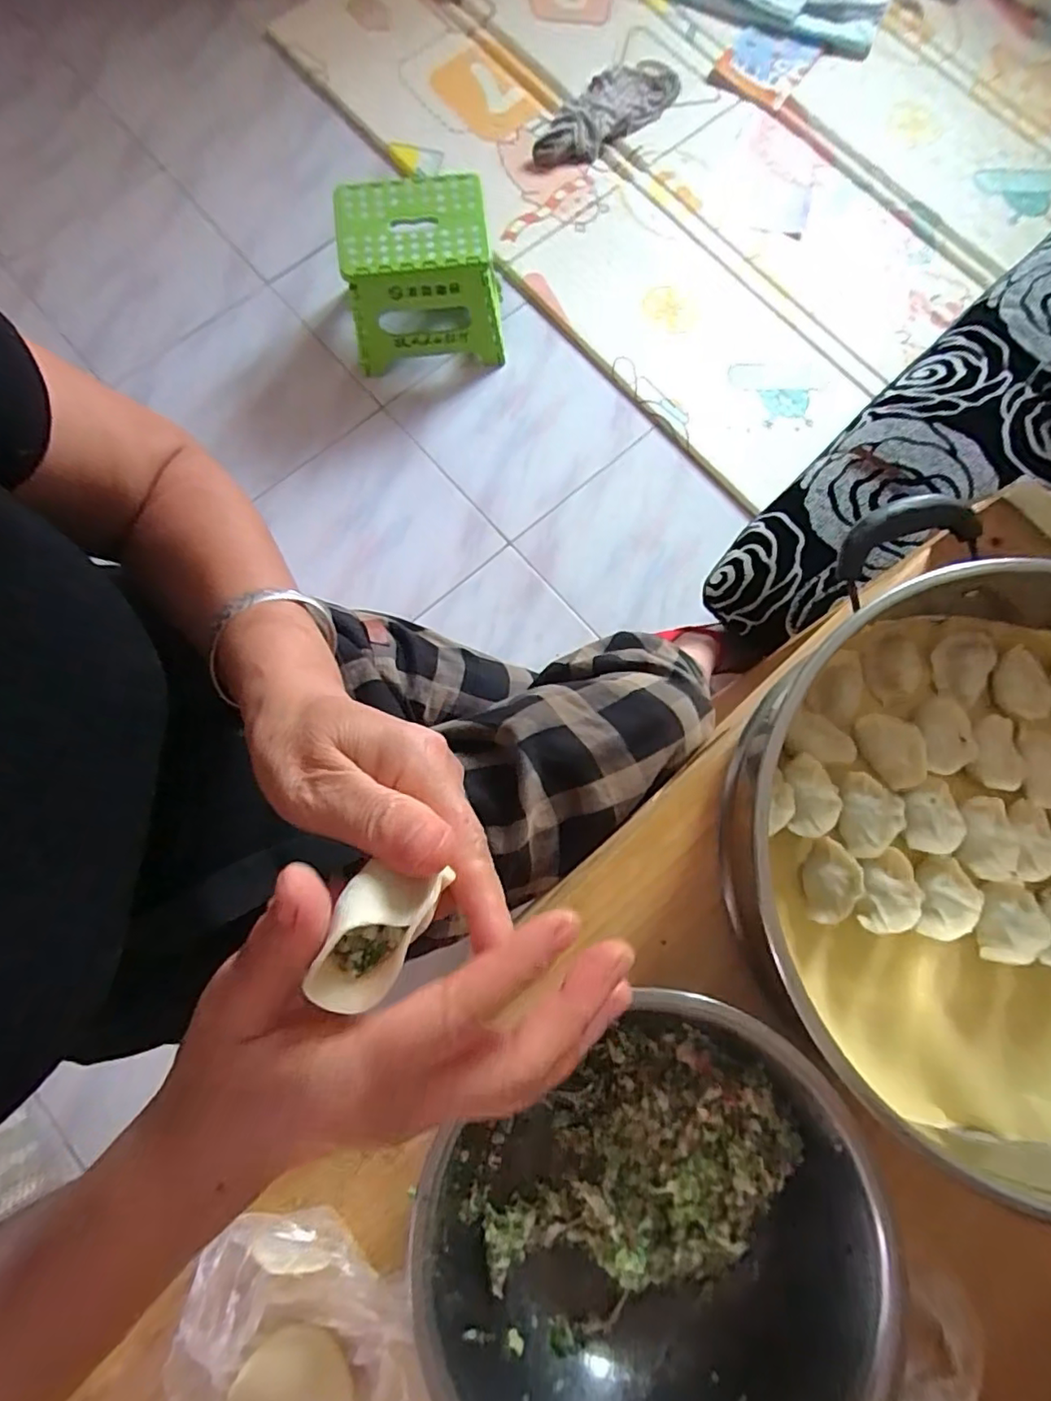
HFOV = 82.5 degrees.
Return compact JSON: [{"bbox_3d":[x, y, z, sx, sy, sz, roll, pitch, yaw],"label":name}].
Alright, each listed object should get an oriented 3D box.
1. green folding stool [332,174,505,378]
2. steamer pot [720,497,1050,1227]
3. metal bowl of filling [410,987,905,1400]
[{"bbox_3d":[-0.198,-0.811,1.155,0.282,0.227,0.232,-7,78,-2],"label":"green folding stool"},{"bbox_3d":[0.291,0.097,0.352,0.316,0.102,0.329,0,78,0],"label":"steamer pot"},{"bbox_3d":[0.068,0.277,0.313,0.210,0.081,0.192,0,78,0],"label":"metal bowl of filling"}]

